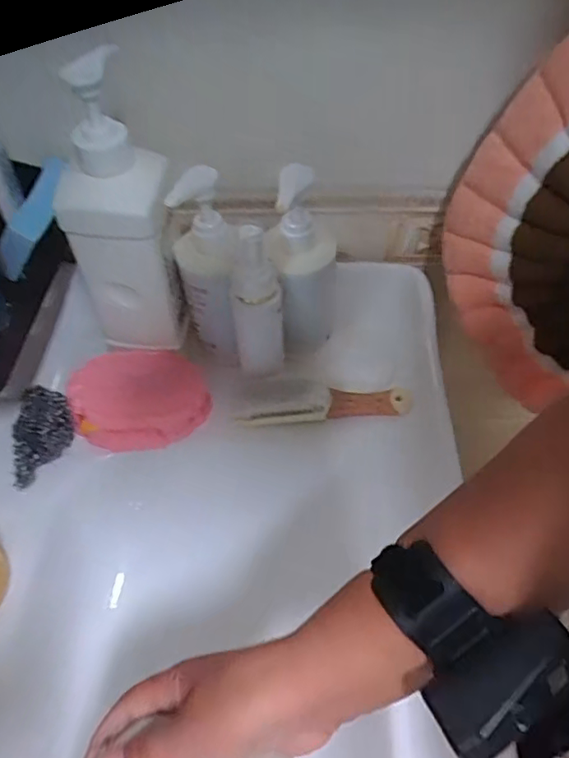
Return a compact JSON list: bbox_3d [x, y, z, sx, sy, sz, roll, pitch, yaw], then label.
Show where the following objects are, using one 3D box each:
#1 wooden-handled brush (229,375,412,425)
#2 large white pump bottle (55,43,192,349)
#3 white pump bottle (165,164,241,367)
[{"bbox_3d":[0.035,0.019,0.536,0.161,0.027,0.033,0,50,2],"label":"wooden-handled brush"},{"bbox_3d":[-0.128,-0.117,0.471,0.092,0.238,0.056,-19,52,-13],"label":"large white pump bottle"},{"bbox_3d":[-0.066,-0.085,0.510,0.050,0.191,0.063,-11,51,-7],"label":"white pump bottle"}]

